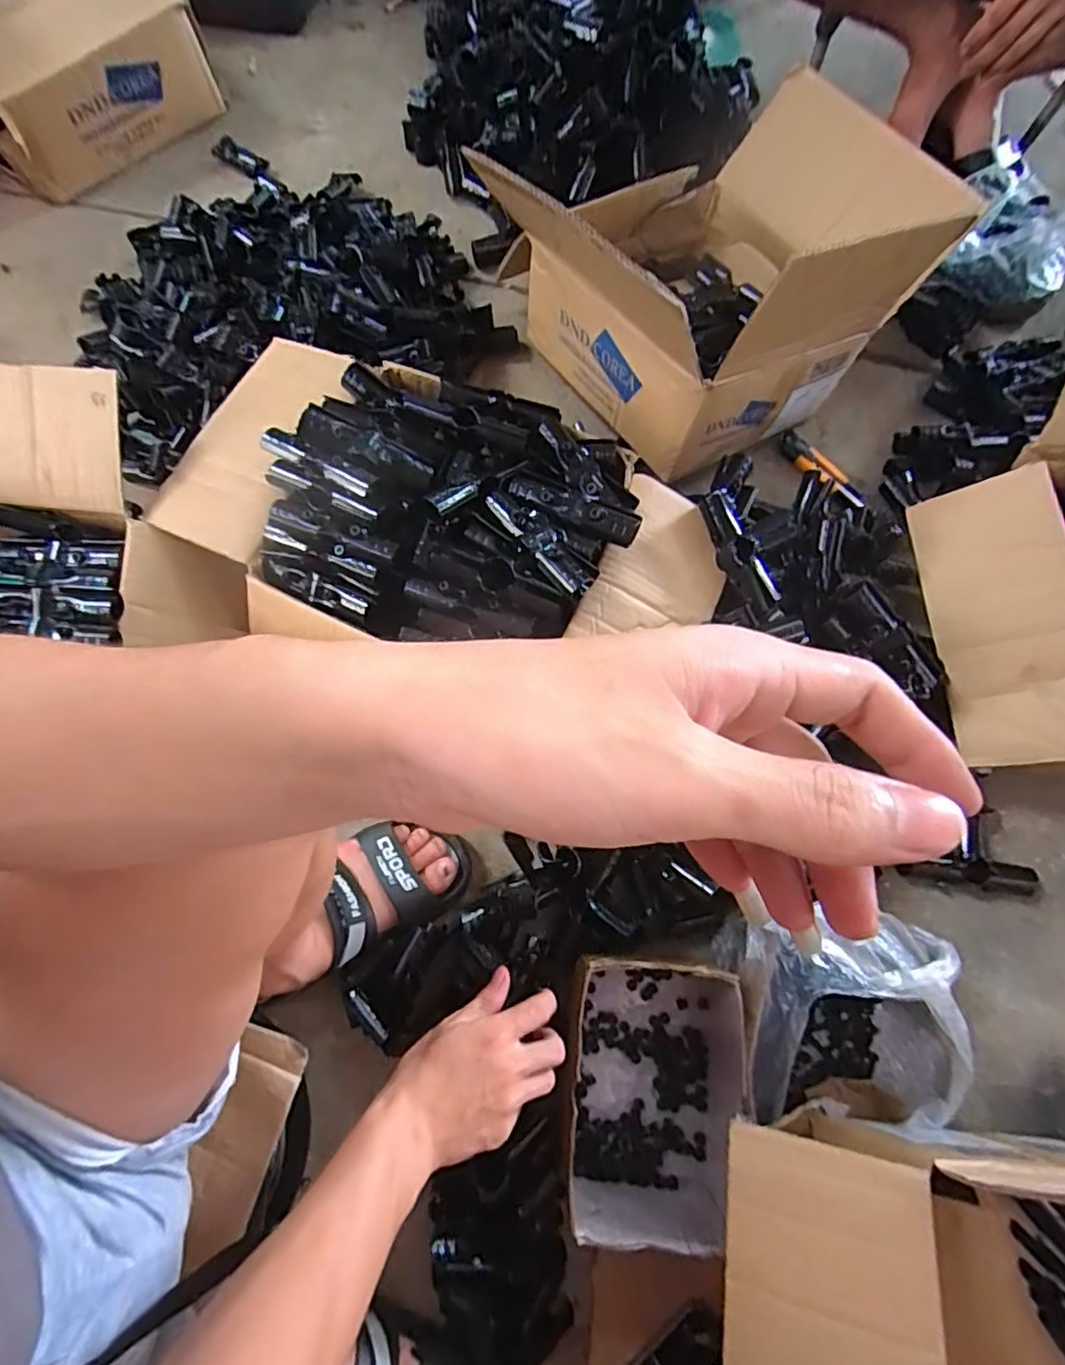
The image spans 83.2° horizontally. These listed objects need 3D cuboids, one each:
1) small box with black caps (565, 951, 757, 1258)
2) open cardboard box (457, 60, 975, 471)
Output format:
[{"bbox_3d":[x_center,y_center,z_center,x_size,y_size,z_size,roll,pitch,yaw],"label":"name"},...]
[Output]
[{"bbox_3d":[0.110,0.365,0.547,0.155,0.098,0.210,6,73,0],"label":"small box with black caps"},{"bbox_3d":[0.206,-0.517,0.708,0.475,0.246,0.432,-41,79,-13],"label":"open cardboard box"}]

